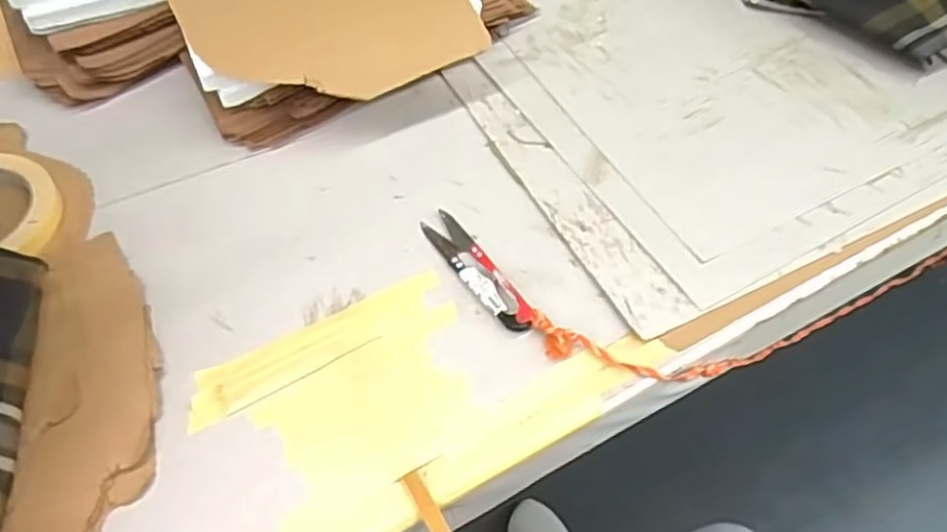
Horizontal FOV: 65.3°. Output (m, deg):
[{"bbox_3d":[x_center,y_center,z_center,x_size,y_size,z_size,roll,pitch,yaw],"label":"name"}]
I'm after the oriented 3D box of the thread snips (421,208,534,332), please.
[{"bbox_3d":[0.002,0.001,0.459,0.023,0.009,0.103,-29,60,-16],"label":"thread snips"}]

